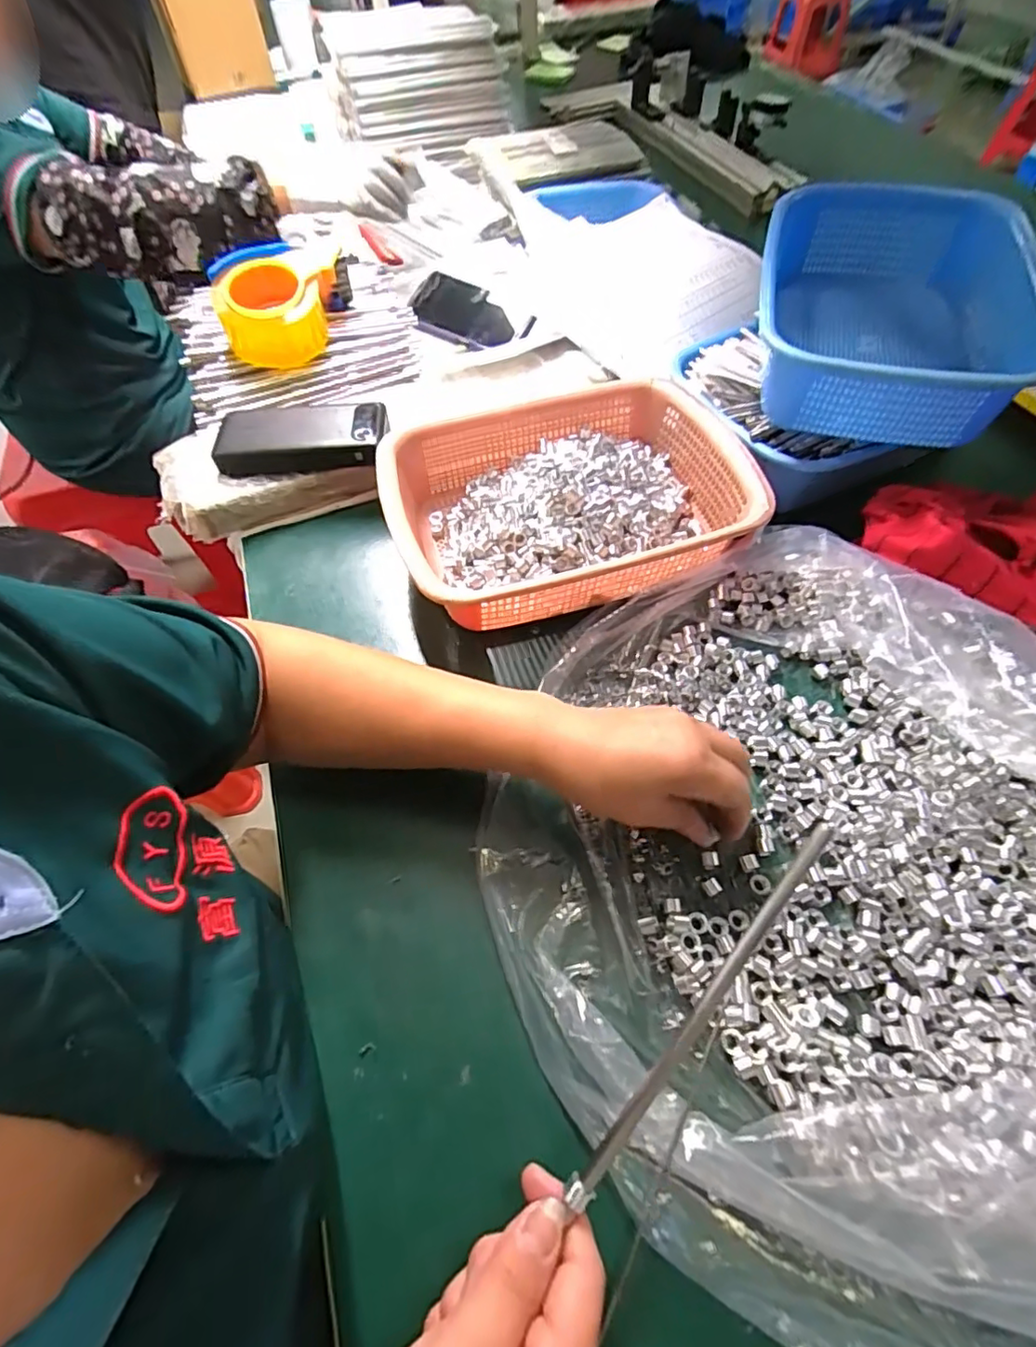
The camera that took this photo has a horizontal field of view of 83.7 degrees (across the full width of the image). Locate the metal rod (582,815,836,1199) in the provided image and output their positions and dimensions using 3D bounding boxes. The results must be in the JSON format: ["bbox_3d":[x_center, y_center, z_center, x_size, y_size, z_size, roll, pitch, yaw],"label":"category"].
[{"bbox_3d":[0.088,0.149,0.266,0.007,0.006,0.190,36,84,23],"label":"metal rod"}]

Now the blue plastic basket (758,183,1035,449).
[{"bbox_3d":[0.304,-0.305,0.499,0.196,0.092,0.268,10,59,8],"label":"blue plastic basket"}]

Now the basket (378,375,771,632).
[{"bbox_3d":[0.045,-0.147,0.496,0.290,0.068,0.210,-16,59,-7],"label":"basket"}]

